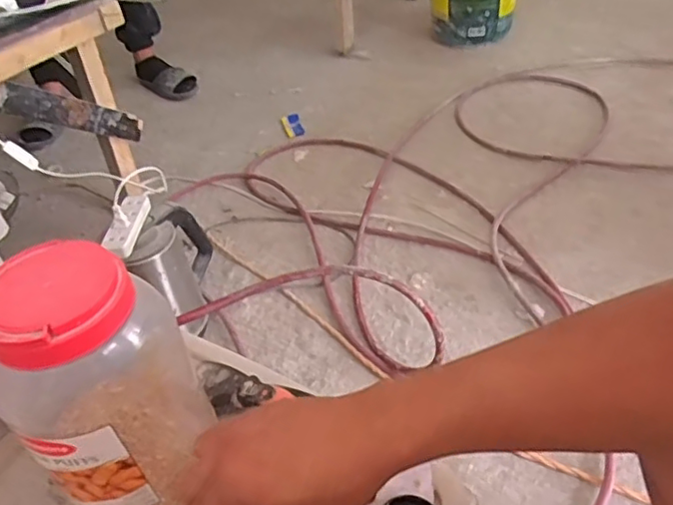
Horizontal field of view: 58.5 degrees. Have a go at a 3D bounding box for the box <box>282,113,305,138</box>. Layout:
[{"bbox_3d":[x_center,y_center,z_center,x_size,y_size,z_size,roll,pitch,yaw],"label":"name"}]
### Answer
[{"bbox_3d":[-0.122,-0.358,1.690,0.050,0.020,0.107,-12,40,-7],"label":"box"}]

